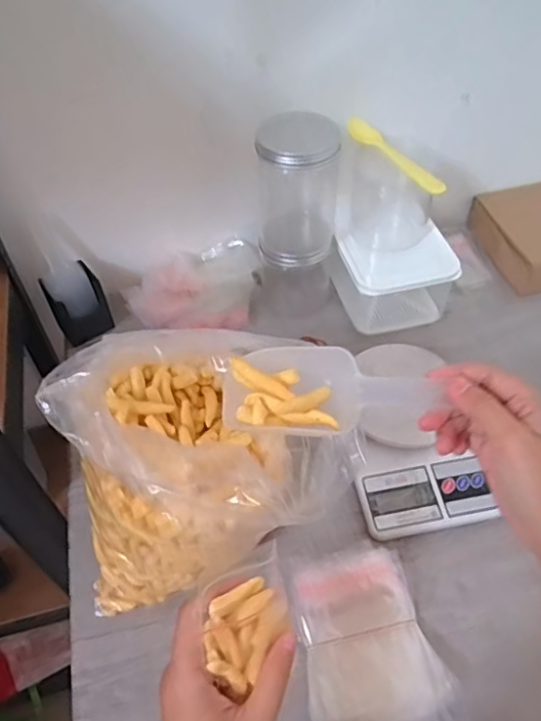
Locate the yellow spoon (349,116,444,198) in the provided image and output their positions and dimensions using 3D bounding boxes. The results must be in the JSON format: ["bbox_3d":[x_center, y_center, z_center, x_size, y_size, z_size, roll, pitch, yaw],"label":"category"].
[{"bbox_3d":[0.135,-0.225,0.623,0.020,0.019,0.147,-26,54,-18],"label":"yellow spoon"}]

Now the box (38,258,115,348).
[{"bbox_3d":[-0.242,-0.064,0.730,0.067,0.094,0.057,-29,55,-20],"label":"box"}]

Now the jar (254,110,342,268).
[{"bbox_3d":[0.031,-0.187,0.659,0.084,0.153,0.079,-1,51,1],"label":"jar"}]

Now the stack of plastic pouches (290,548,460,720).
[{"bbox_3d":[0.081,0.238,0.477,0.111,0.024,0.139,-15,52,-10],"label":"stack of plastic pouches"}]

